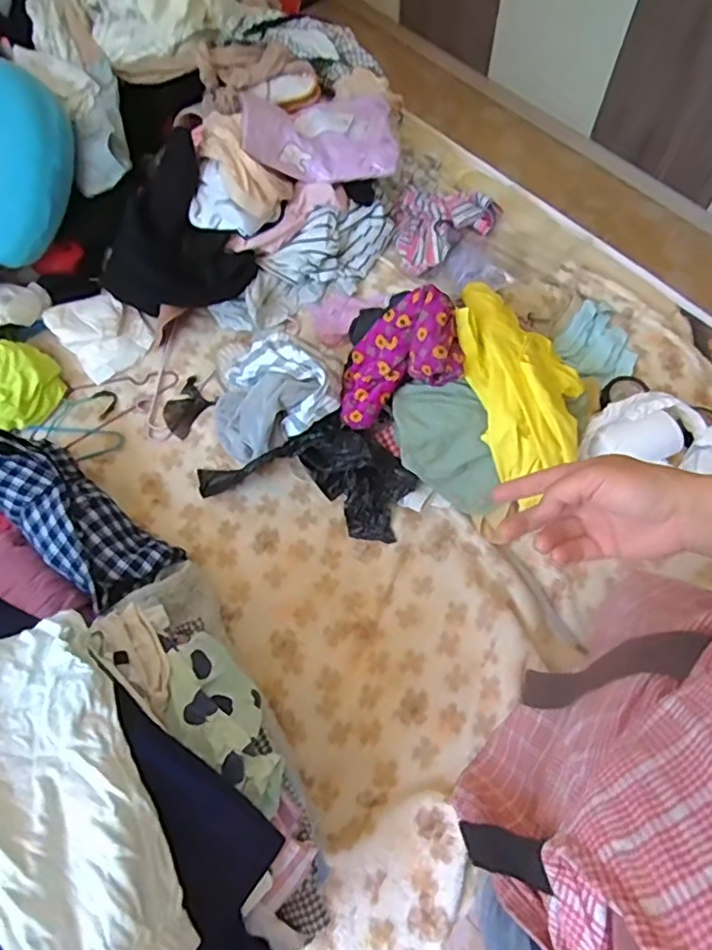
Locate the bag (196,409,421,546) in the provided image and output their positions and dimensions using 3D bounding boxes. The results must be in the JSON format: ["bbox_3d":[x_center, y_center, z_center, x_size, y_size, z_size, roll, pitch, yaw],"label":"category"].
[{"bbox_3d":[-0.069,-0.013,0.850,0.293,0.081,0.133,14,67,8],"label":"bag"}]

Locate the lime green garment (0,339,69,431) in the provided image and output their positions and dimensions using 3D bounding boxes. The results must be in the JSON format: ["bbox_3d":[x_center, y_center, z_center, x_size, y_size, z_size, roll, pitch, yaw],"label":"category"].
[{"bbox_3d":[-0.562,-0.151,0.929,0.222,0.056,0.140,26,69,12],"label":"lime green garment"}]

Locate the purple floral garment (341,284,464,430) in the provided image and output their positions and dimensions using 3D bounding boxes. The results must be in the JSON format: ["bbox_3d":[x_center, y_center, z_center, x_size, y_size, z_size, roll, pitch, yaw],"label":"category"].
[{"bbox_3d":[0.055,-0.160,0.809,0.172,0.123,0.127,-19,66,-7],"label":"purple floral garment"}]

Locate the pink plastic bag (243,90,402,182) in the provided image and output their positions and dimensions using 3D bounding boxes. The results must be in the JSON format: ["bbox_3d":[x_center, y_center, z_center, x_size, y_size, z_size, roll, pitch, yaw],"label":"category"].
[{"bbox_3d":[-0.056,-0.560,0.973,0.242,0.057,0.199,-6,65,-1],"label":"pink plastic bag"}]

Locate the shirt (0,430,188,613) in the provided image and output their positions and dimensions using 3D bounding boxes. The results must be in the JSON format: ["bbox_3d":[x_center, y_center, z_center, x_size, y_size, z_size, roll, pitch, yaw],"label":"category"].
[{"bbox_3d":[-0.358,0.055,0.770,0.264,0.076,0.115,41,71,2],"label":"shirt"}]

